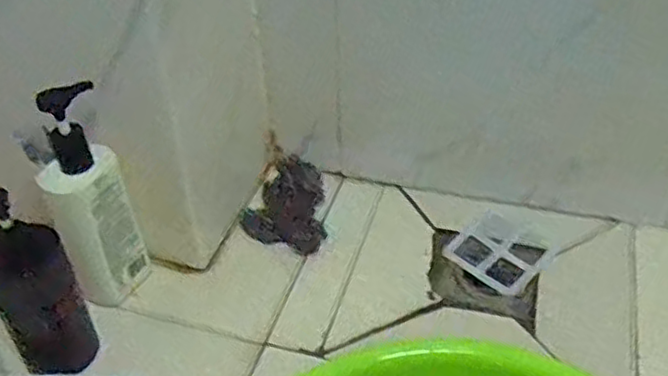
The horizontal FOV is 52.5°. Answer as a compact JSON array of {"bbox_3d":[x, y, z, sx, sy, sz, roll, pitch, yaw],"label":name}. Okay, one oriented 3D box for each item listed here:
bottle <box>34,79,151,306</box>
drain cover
[{"bbox_3d":[-0.236,0.023,0.664,0.078,0.233,0.071,-17,43,-17],"label":"bottle"},{"bbox_3d":[0.190,0.070,0.777,0.095,0.012,0.097,31,50,33],"label":"drain cover"}]

